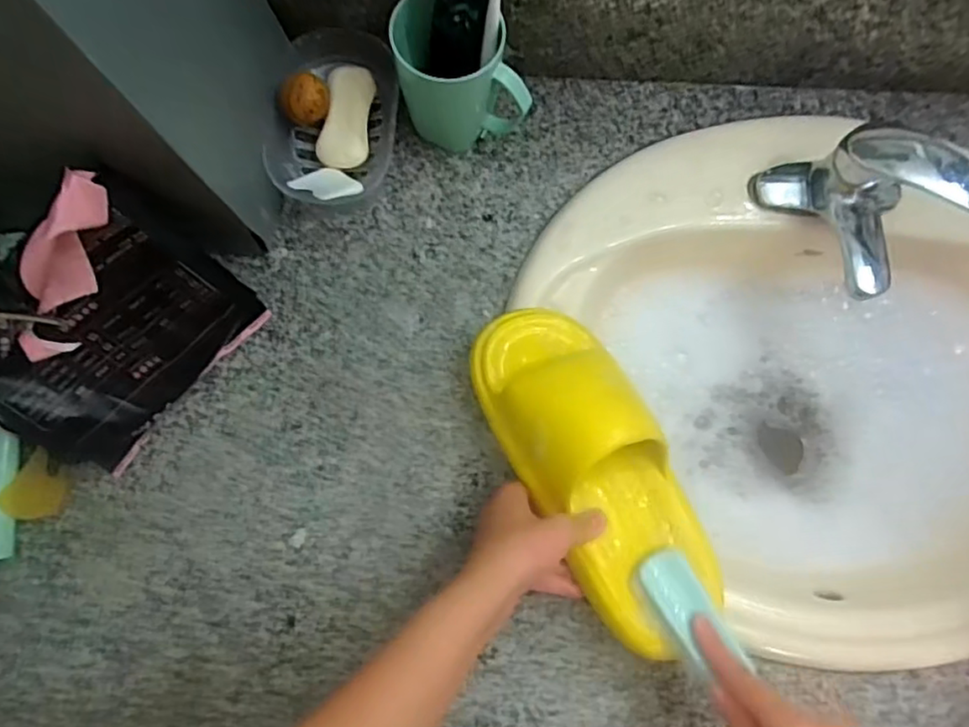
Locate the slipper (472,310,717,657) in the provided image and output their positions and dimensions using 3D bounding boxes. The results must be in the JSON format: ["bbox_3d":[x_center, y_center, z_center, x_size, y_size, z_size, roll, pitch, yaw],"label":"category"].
[{"bbox_3d":[0.084,0.076,0.454,0.101,0.077,0.253,-28,89,-6],"label":"slipper"}]

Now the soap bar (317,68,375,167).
[{"bbox_3d":[-0.115,-0.206,0.529,0.043,0.014,0.083,9,92,1],"label":"soap bar"}]

